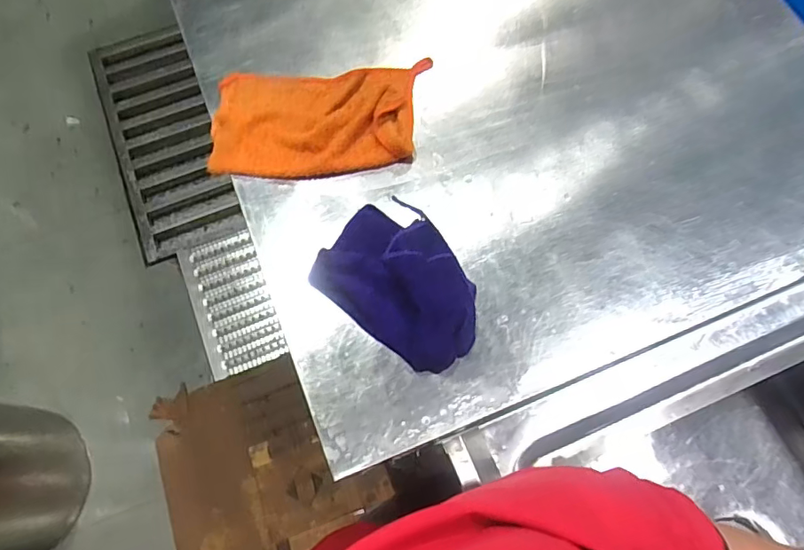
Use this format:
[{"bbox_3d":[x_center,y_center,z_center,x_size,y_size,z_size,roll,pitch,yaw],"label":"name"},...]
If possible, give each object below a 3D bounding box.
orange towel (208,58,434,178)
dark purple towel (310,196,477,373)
[{"bbox_3d":[-0.108,-0.198,0.660,0.256,0.020,0.155,-4,69,-1],"label":"orange towel"},{"bbox_3d":[0.006,0.004,0.578,0.198,0.037,0.157,39,74,13],"label":"dark purple towel"}]

